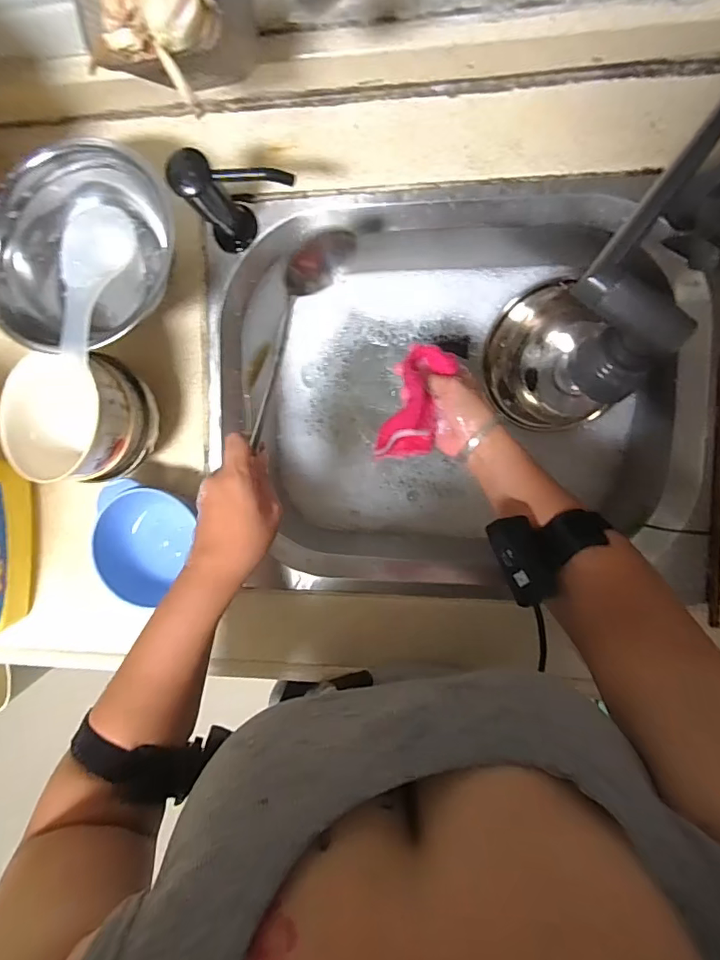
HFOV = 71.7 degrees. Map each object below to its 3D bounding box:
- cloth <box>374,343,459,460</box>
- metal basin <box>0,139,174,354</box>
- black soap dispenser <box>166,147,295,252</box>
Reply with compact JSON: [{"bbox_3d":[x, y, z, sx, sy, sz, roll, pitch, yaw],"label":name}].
[{"bbox_3d":[0.057,-0.079,0.497,0.056,0.034,0.122,17,78,5],"label":"cloth"},{"bbox_3d":[-0.256,-0.204,0.438,0.152,0.093,0.168,25,97,4],"label":"metal basin"},{"bbox_3d":[-0.101,-0.241,0.441,0.094,0.105,0.047,23,97,4],"label":"black soap dispenser"}]

